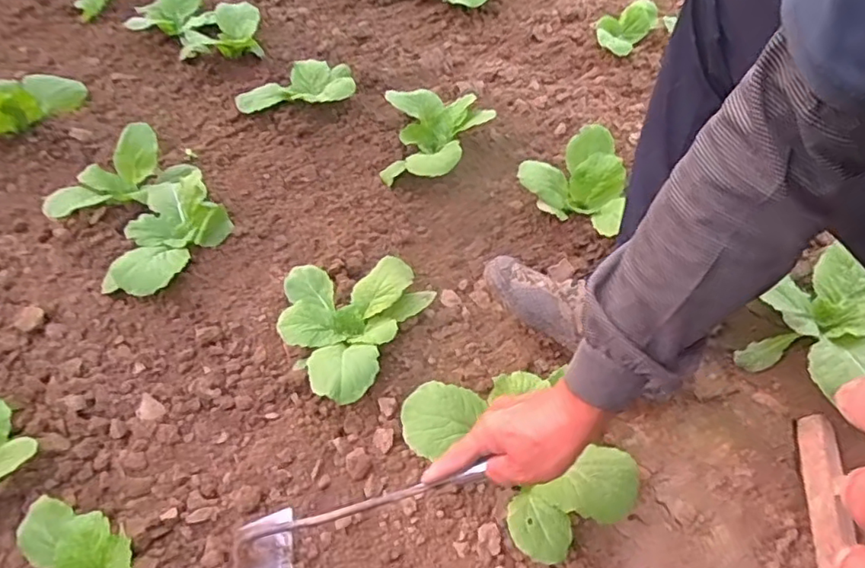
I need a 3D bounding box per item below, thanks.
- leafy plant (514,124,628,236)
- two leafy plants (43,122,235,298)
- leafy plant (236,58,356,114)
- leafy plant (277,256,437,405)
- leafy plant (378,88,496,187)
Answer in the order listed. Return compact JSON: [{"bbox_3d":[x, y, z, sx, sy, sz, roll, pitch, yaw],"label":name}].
[{"bbox_3d":[0.214,-0.148,0.868,0.160,0.099,0.148,24,56,21],"label":"leafy plant"},{"bbox_3d":[-0.435,-0.103,0.885,0.210,0.086,0.299,-33,57,-22],"label":"two leafy plants"},{"bbox_3d":[-0.259,-0.390,1.139,0.228,0.064,0.150,-2,51,1],"label":"leafy plant"},{"bbox_3d":[-0.123,0.044,0.753,0.187,0.063,0.224,18,54,17],"label":"leafy plant"},{"bbox_3d":[0.009,-0.245,0.979,0.179,0.086,0.213,2,51,4],"label":"leafy plant"}]

